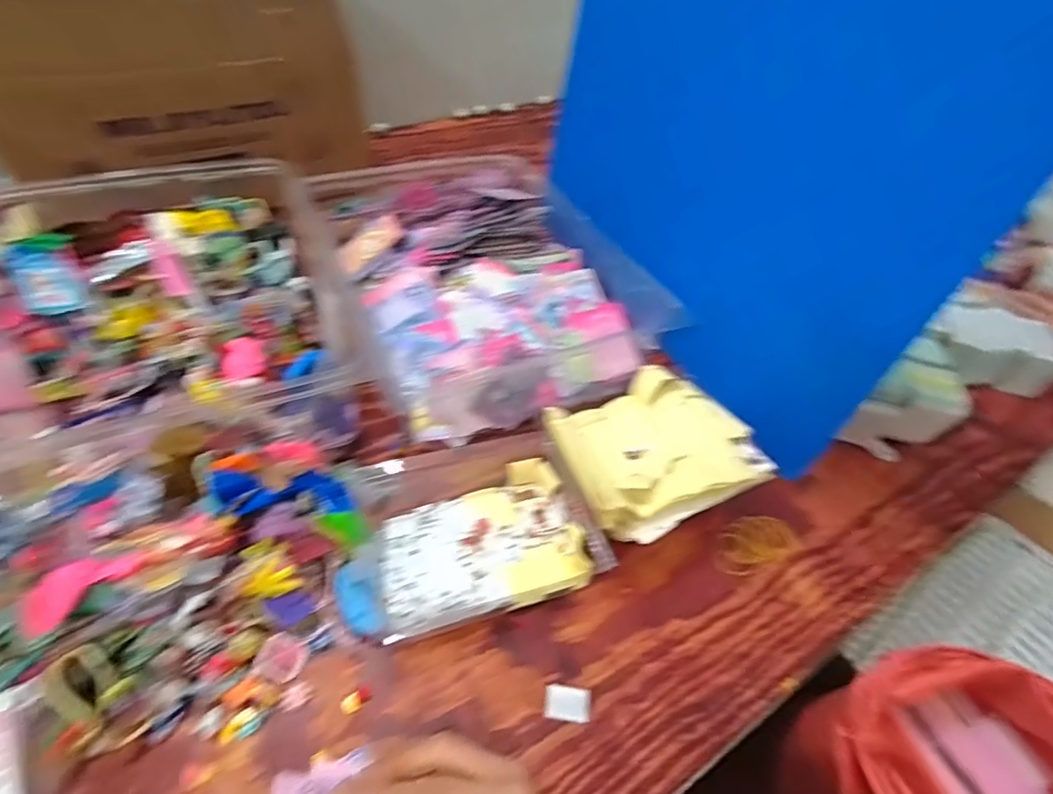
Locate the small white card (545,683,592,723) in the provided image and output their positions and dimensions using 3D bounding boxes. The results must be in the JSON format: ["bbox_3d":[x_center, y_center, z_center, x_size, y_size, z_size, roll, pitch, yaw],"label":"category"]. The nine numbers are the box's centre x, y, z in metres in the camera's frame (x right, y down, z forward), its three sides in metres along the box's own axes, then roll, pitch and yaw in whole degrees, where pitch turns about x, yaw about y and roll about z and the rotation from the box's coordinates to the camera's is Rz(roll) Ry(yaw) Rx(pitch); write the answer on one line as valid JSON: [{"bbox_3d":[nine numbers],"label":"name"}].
[{"bbox_3d":[0.035,0.250,0.447,0.037,0.004,0.026,8,48,1],"label":"small white card"}]

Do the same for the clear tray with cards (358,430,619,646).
[{"bbox_3d":[-0.051,0.114,0.522,0.206,0.054,0.192,-14,51,-17],"label":"clear tray with cards"}]

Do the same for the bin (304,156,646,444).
[{"bbox_3d":[-0.069,-0.155,0.711,0.315,0.109,0.432,-15,51,-19],"label":"bin"}]

